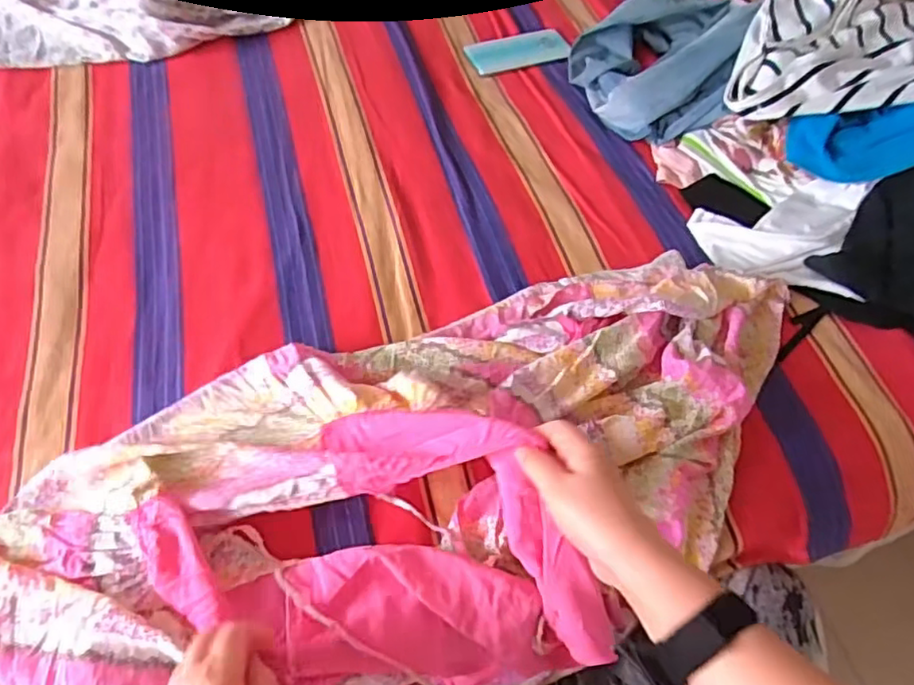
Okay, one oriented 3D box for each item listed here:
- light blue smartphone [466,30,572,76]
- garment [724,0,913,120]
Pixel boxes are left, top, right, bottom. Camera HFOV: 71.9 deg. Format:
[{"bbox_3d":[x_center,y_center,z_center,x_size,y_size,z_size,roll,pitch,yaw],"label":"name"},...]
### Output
[{"bbox_3d":[0.090,-0.433,0.934,0.151,0.008,0.078,-17,58,-15],"label":"light blue smartphone"},{"bbox_3d":[0.528,-0.368,0.796,0.374,0.073,0.241,5,57,-2],"label":"garment"}]

